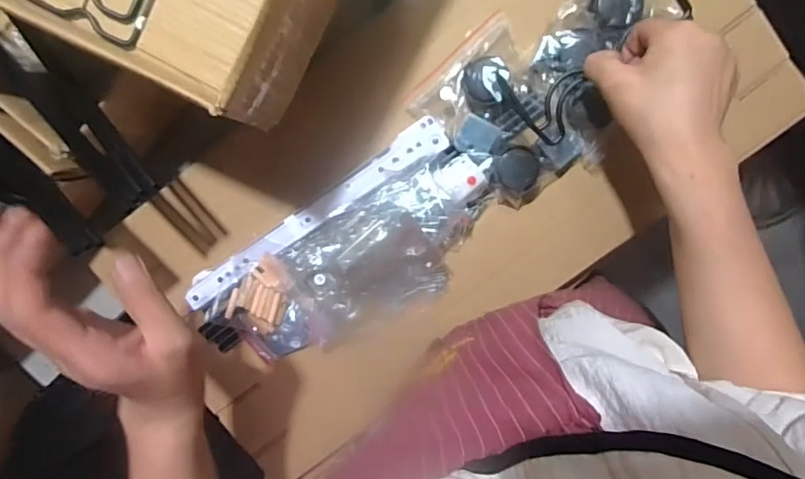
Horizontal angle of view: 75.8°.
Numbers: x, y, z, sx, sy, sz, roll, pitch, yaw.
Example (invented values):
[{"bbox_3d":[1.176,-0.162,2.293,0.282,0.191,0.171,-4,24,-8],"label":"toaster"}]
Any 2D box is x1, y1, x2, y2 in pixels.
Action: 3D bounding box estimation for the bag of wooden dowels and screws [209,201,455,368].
[{"bbox_3d":[-0.070,0.047,0.506,0.219,0.051,0.115,-23,97,4],"label":"bag of wooden dowels and screws"}]

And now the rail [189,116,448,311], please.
[{"bbox_3d":[-0.088,-0.025,0.507,0.295,0.029,0.031,-32,96,5],"label":"rail"}]

